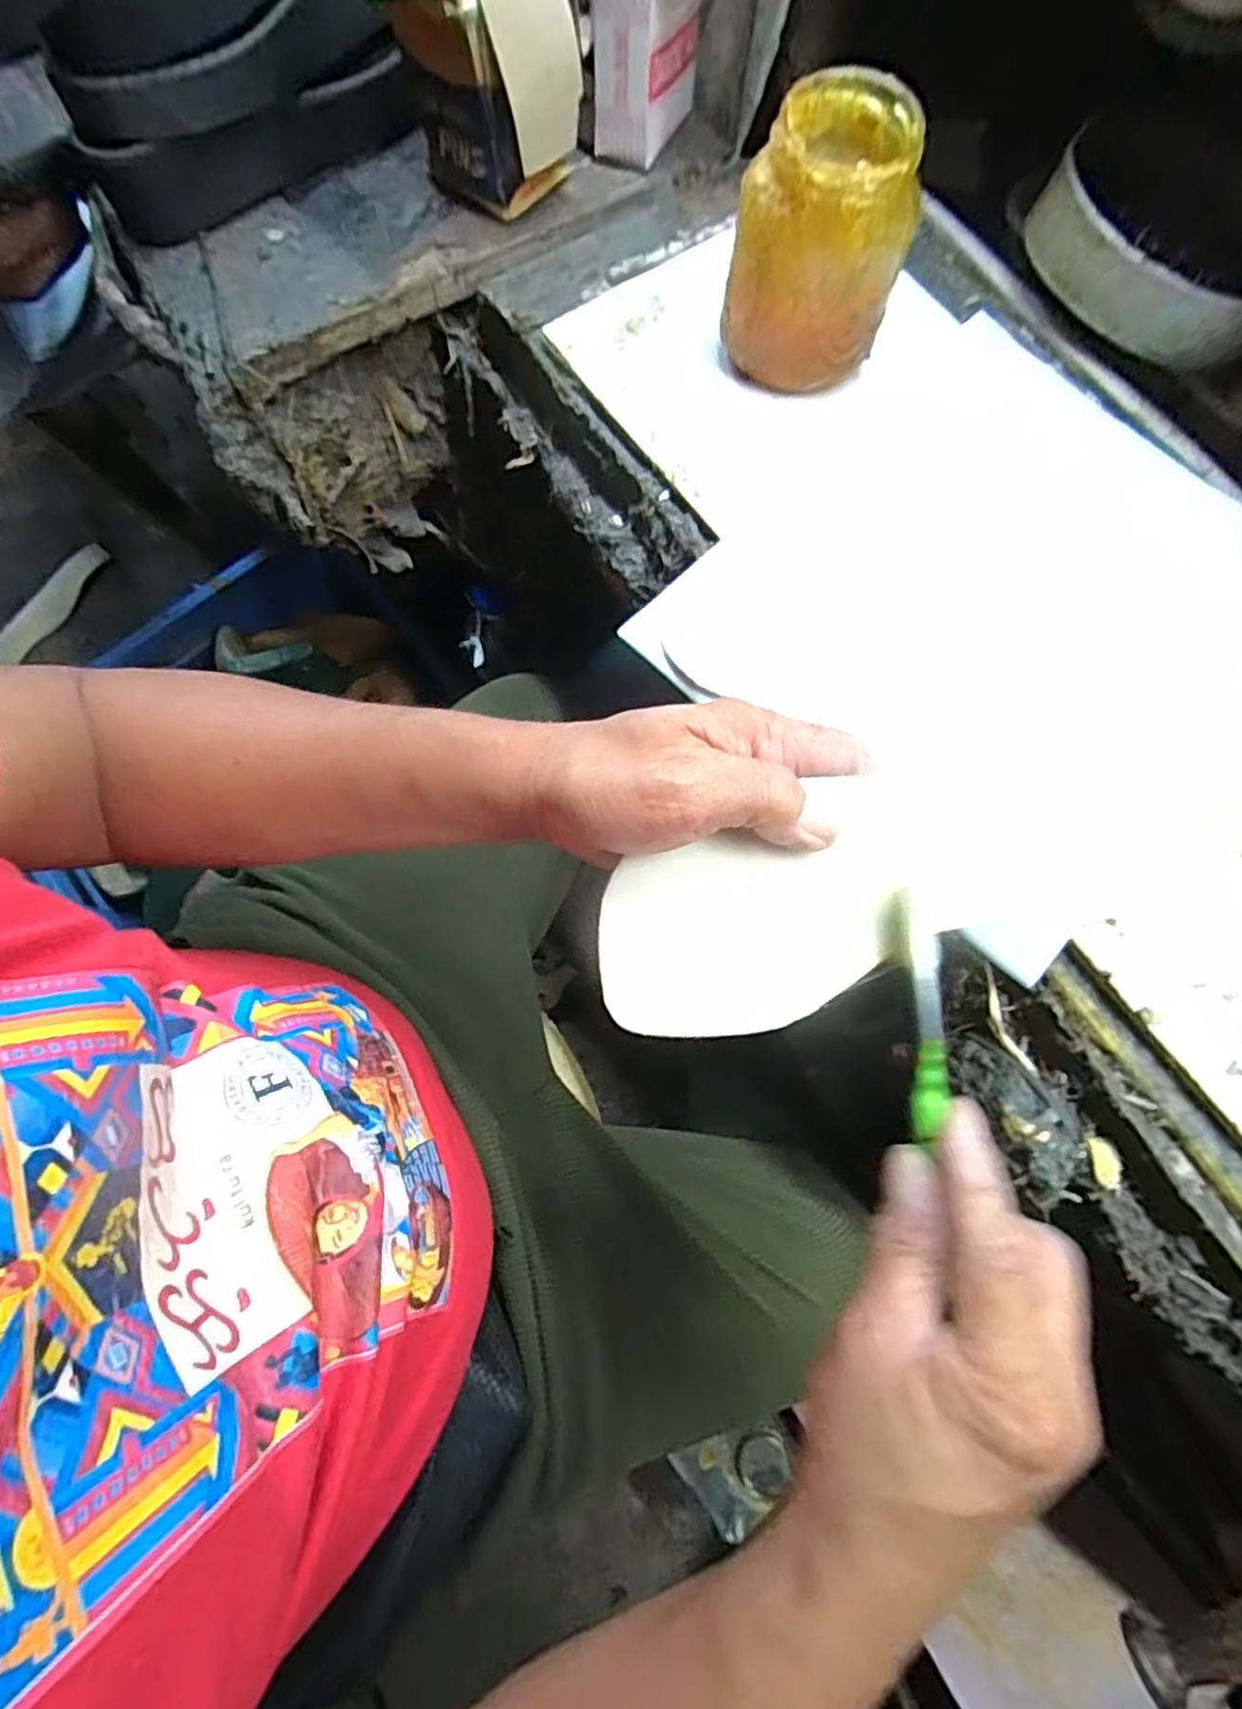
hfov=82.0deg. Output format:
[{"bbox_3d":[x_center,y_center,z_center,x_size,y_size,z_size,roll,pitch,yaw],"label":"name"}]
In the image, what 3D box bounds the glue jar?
[{"bbox_3d":[0.100,-0.303,0.361,0.079,0.109,0.079,0,76,1],"label":"glue jar"}]

